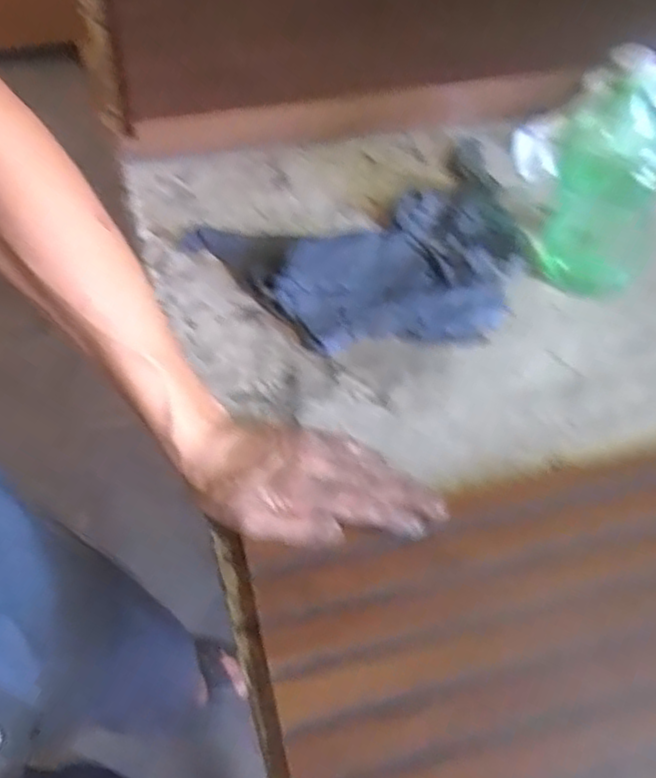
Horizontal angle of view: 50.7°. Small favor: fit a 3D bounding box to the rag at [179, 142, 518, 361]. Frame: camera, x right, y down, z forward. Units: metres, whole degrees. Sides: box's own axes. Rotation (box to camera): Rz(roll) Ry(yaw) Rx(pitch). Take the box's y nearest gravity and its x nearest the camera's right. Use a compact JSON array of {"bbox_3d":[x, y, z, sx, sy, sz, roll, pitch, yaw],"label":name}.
[{"bbox_3d":[0.053,-0.123,0.627,0.303,0.034,0.211,-17,54,-14],"label":"rag"}]

